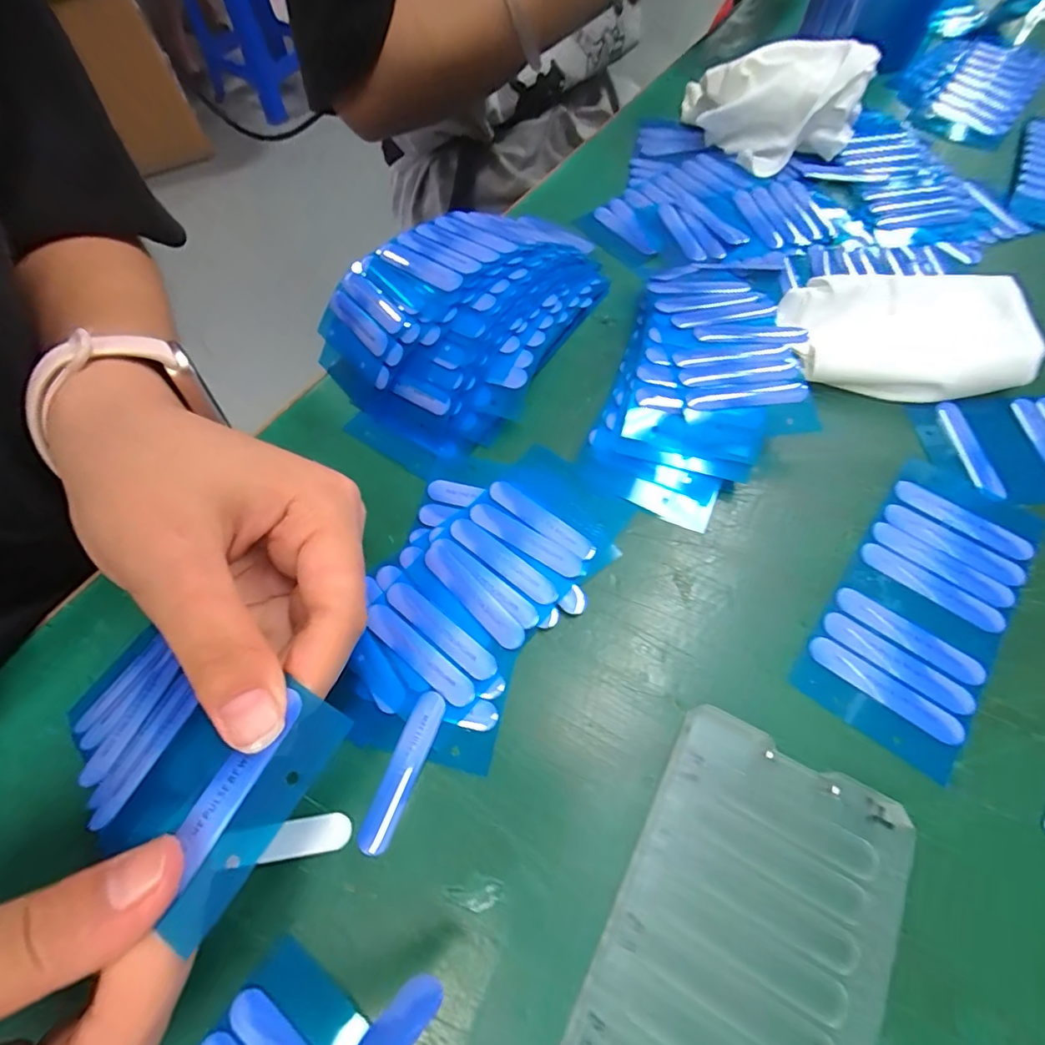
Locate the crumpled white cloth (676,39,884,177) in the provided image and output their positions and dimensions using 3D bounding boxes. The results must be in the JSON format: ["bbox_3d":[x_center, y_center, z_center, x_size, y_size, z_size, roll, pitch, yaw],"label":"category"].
[{"bbox_3d":[0.157,-0.271,0.325,0.110,0.045,0.079,17,65,10],"label":"crumpled white cloth"}]

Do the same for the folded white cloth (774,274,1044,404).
[{"bbox_3d":[0.183,-0.093,0.242,0.105,0.020,0.071,3,63,3],"label":"folded white cloth"}]

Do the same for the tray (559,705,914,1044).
[{"bbox_3d":[0.058,0.124,0.142,0.070,0.012,0.120,25,67,13],"label":"tray"}]

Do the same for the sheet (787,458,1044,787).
[{"bbox_3d":[0.153,0.029,0.193,0.053,0.004,0.118,35,69,17],"label":"sheet"}]

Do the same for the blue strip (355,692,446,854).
[{"bbox_3d":[-0.040,0.082,0.169,0.011,0.006,0.050,20,66,11],"label":"blue strip"}]

